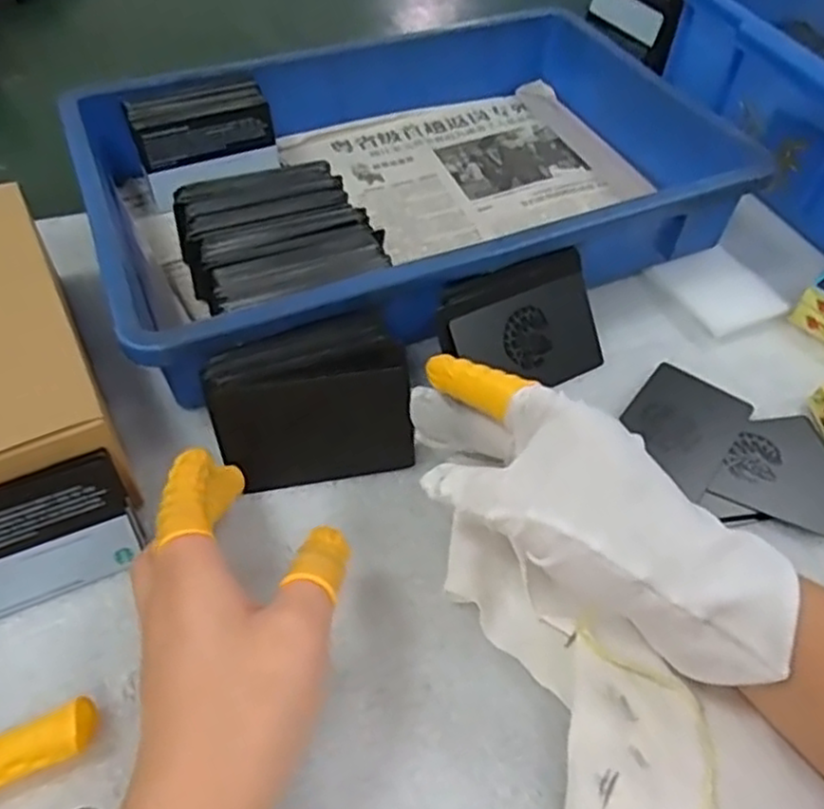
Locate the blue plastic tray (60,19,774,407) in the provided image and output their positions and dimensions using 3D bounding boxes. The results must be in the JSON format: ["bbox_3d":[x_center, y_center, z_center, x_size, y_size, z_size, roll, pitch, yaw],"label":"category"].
[{"bbox_3d":[-0.004,-0.143,0.457,0.371,0.067,0.256,-17,54,-17],"label":"blue plastic tray"}]

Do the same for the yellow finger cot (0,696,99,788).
[{"bbox_3d":[-0.138,0.123,0.253,0.049,0.018,0.017,-19,54,-18],"label":"yellow finger cot"}]

